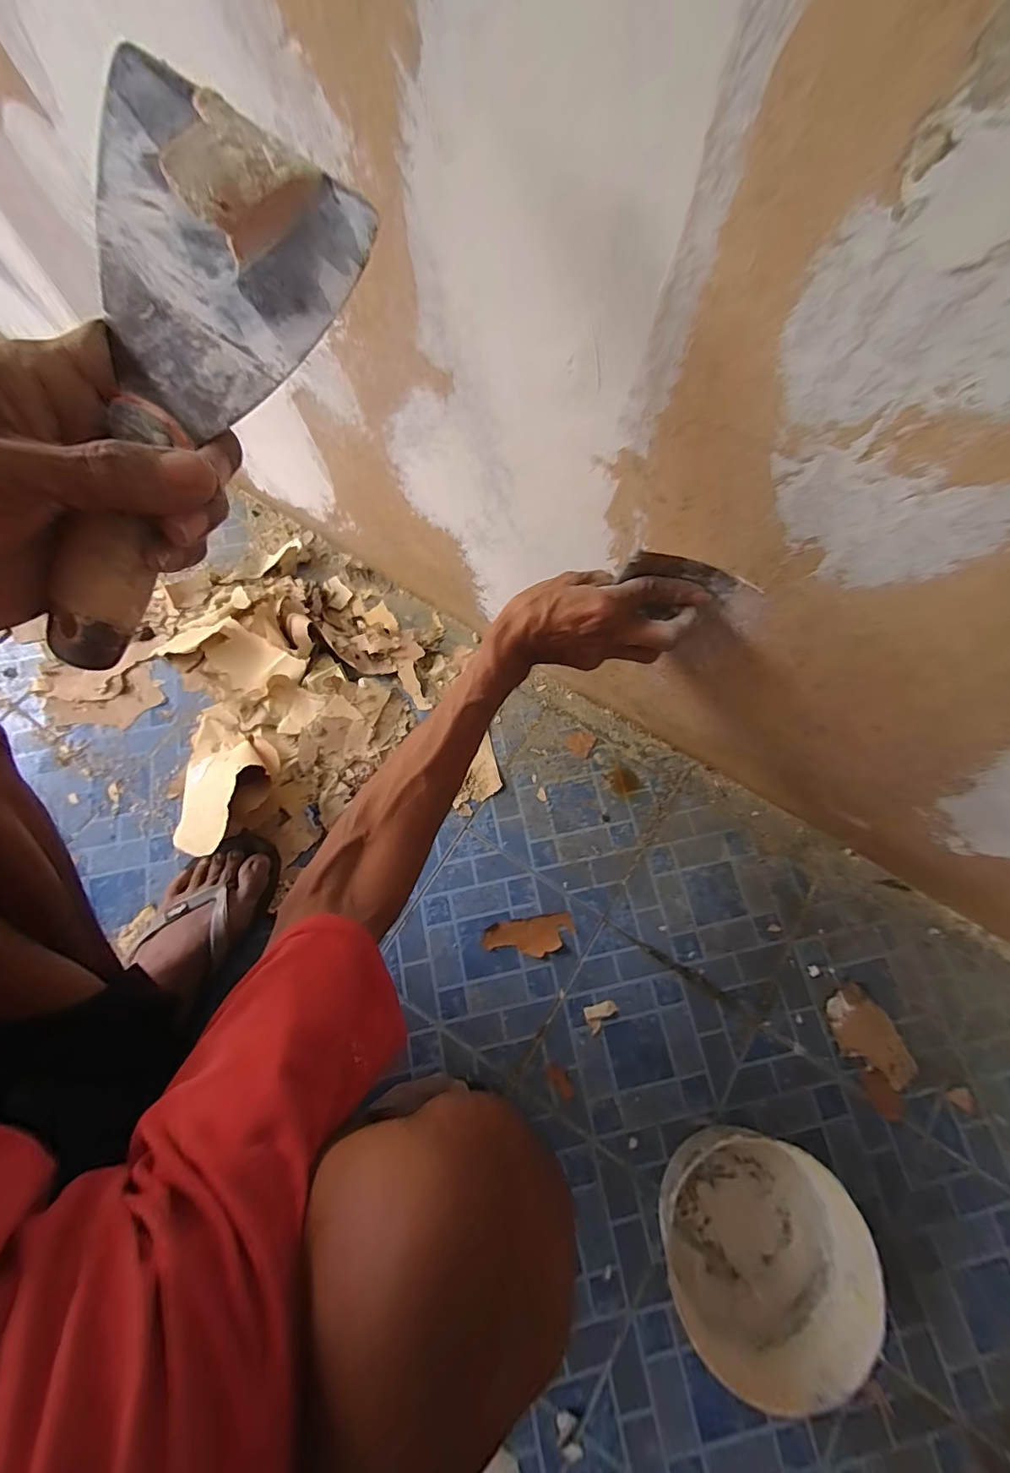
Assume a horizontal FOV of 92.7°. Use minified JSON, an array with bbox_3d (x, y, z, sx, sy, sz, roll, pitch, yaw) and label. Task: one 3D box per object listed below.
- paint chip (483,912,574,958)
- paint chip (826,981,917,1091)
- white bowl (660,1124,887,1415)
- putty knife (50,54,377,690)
[{"bbox_3d":[0.029,0.238,0.571,0.108,0.004,0.042,-9,75,-3],"label":"paint chip"},{"bbox_3d":[0.408,0.340,0.540,0.064,0.008,0.105,-25,76,-8],"label":"paint chip"},{"bbox_3d":[0.240,0.482,0.453,0.167,0.076,0.176,0,74,-1],"label":"white bowl"},{"bbox_3d":[-0.133,-0.117,0.178,0.087,0.027,0.196,33,102,8],"label":"putty knife"}]

